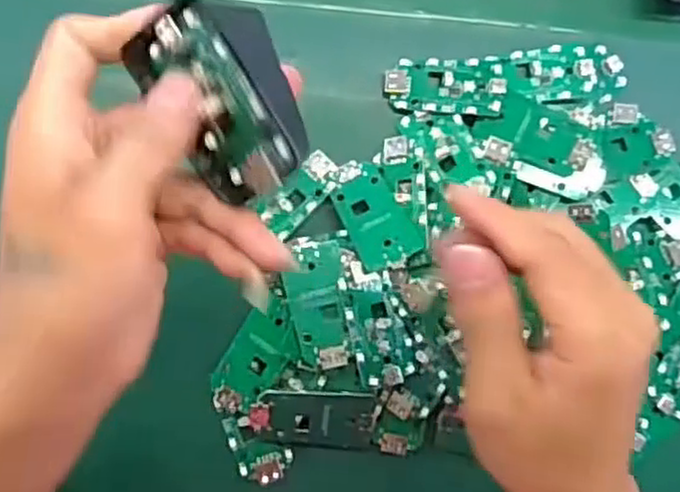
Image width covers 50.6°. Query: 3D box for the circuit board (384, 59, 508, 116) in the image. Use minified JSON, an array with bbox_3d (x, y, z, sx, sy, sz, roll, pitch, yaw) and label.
[{"bbox_3d":[0.057,-0.087,0.396,0.063,0.014,0.029,5,86,0],"label":"circuit board"}]

